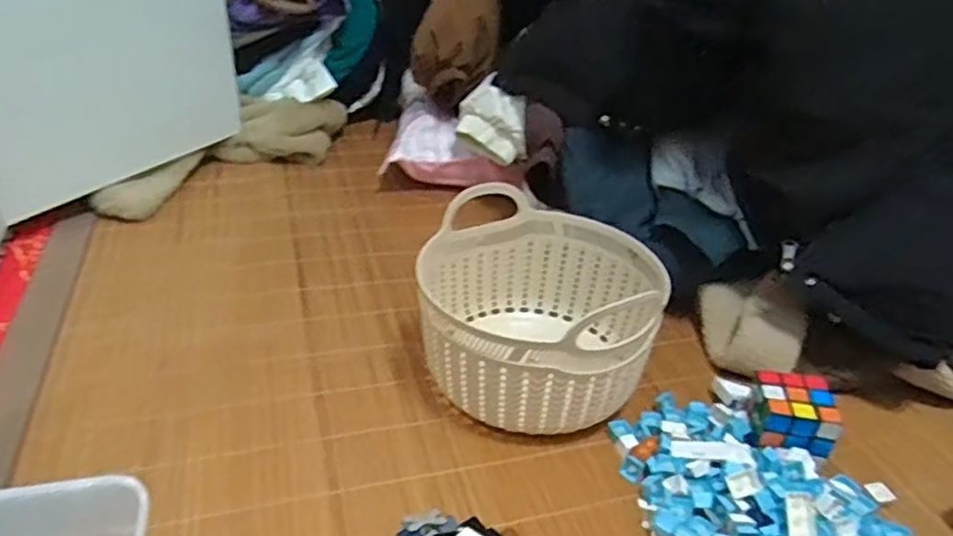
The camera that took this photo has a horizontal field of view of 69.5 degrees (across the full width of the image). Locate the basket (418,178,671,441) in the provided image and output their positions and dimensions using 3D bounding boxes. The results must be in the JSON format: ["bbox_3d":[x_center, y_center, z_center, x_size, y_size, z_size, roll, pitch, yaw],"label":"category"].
[{"bbox_3d":[0.057,0.046,0.651,0.216,0.126,0.225,7,33,4],"label":"basket"}]

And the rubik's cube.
[{"bbox_3d":[0.274,0.131,0.599,0.062,0.059,0.065,9,33,7],"label":"rubik's cube"}]

